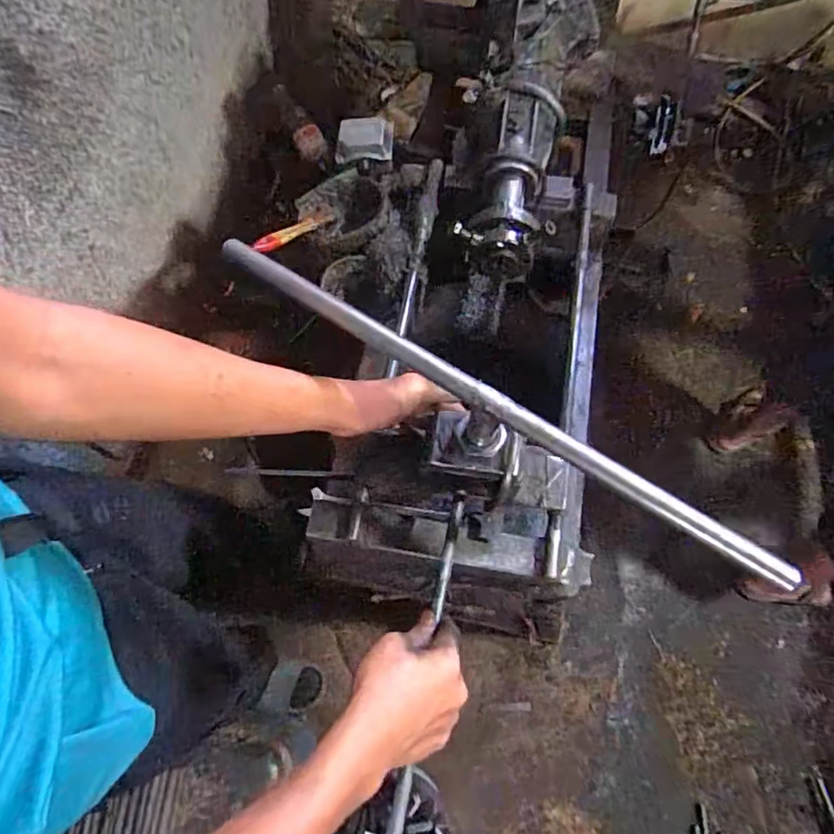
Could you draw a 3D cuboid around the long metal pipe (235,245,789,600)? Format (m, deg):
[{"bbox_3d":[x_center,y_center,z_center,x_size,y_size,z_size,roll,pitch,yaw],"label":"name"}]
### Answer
[{"bbox_3d":[0.052,-0.011,0.415,0.467,0.018,0.019,32,71,8],"label":"long metal pipe"}]

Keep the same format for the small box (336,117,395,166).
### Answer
[{"bbox_3d":[-0.081,-0.428,0.878,0.087,0.030,0.071,0,68,-1],"label":"small box"}]

